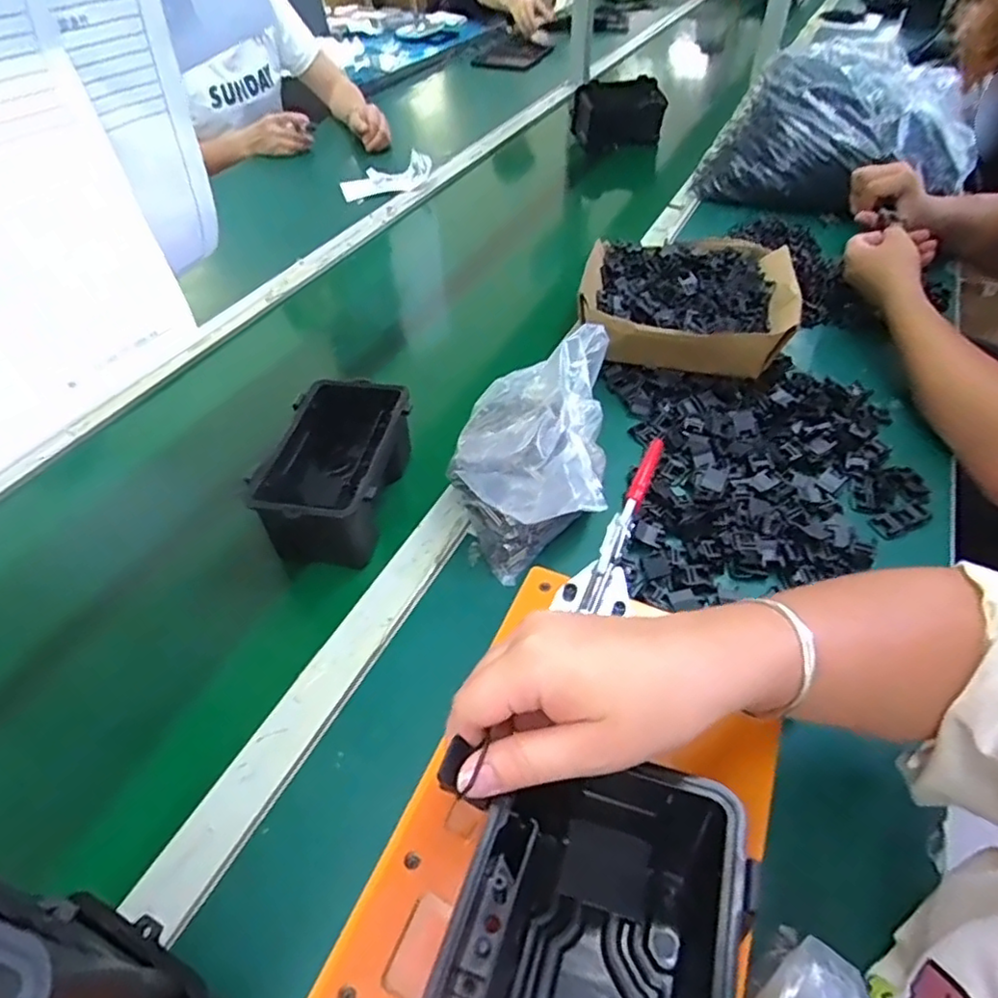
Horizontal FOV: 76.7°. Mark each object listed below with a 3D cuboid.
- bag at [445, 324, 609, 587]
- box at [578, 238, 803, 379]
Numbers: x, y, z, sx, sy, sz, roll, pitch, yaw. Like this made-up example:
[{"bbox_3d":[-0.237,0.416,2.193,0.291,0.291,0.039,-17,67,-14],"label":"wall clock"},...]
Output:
[{"bbox_3d":[0.024,-0.038,0.539,0.126,0.150,0.162,6,47,7],"label":"bag"},{"bbox_3d":[0.218,-0.227,0.746,0.227,0.073,0.228,7,47,7],"label":"box"}]

